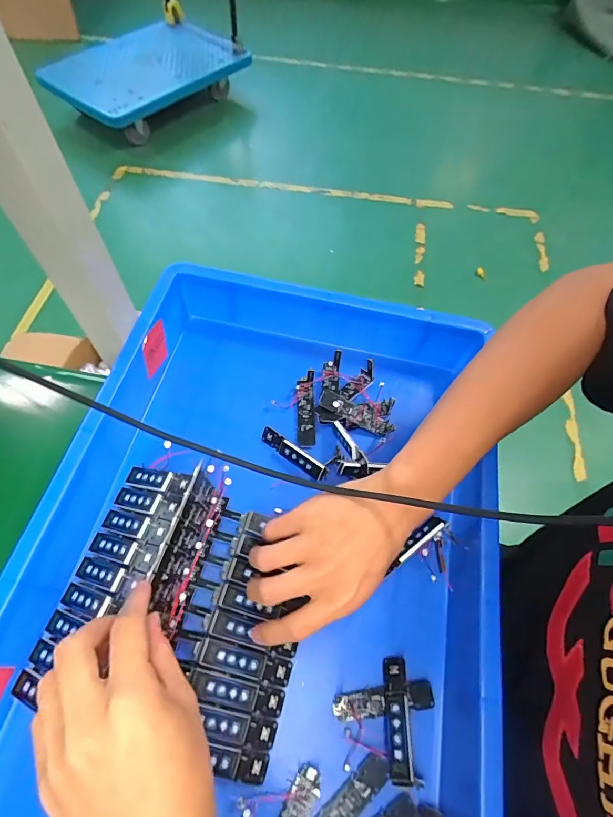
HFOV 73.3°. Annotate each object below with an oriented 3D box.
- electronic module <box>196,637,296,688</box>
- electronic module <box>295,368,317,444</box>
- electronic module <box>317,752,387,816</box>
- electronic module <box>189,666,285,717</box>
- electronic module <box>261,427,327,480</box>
[{"bbox_3d":[-0.047,0.201,0.326,0.077,0.005,0.019,26,61,-18],"label":"electronic module"},{"bbox_3d":[-0.001,-0.002,0.445,0.020,0.011,0.087,0,62,-2],"label":"electronic module"},{"bbox_3d":[0.026,0.286,0.295,0.080,0.005,0.019,-37,69,-19],"label":"electronic module"},{"bbox_3d":[-0.052,0.218,0.315,0.076,0.004,0.020,29,62,-16],"label":"electronic module"},{"bbox_3d":[-0.014,0.045,0.412,0.078,0.019,0.014,35,66,15],"label":"electronic module"}]

